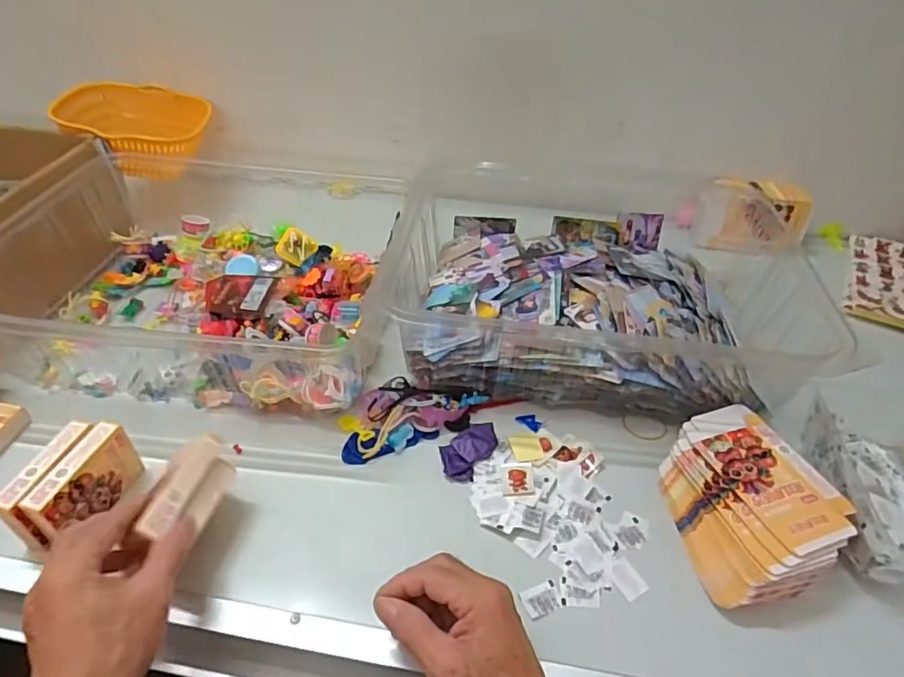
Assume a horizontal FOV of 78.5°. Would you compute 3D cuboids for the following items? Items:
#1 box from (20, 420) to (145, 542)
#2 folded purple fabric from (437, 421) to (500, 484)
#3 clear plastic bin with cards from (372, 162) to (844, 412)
[{"bbox_3d":[-0.310,0.126,0.471,0.022,0.065,0.092,9,42,10],"label":"box"},{"bbox_3d":[0.016,0.107,0.544,0.040,0.008,0.074,22,46,22],"label":"folded purple fabric"},{"bbox_3d":[0.159,-0.065,0.655,0.436,0.120,0.322,8,42,7],"label":"clear plastic bin with cards"}]

